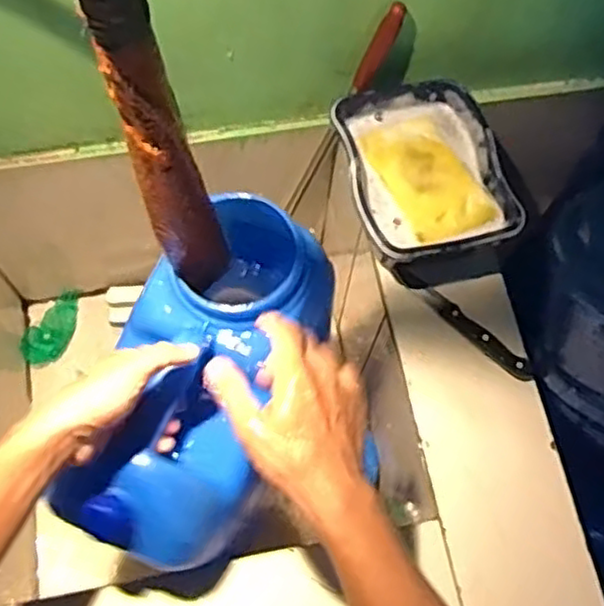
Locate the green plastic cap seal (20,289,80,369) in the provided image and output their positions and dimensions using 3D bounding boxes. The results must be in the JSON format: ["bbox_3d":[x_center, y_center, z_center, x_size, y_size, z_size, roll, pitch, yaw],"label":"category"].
[{"bbox_3d":[-0.390,0.040,1.113,0.064,0.014,0.129,37,72,-23],"label":"green plastic cap seal"}]

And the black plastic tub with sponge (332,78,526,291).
[{"bbox_3d":[0.124,-0.136,0.772,0.163,0.084,0.200,-13,69,-8],"label":"black plastic tub with sponge"}]

